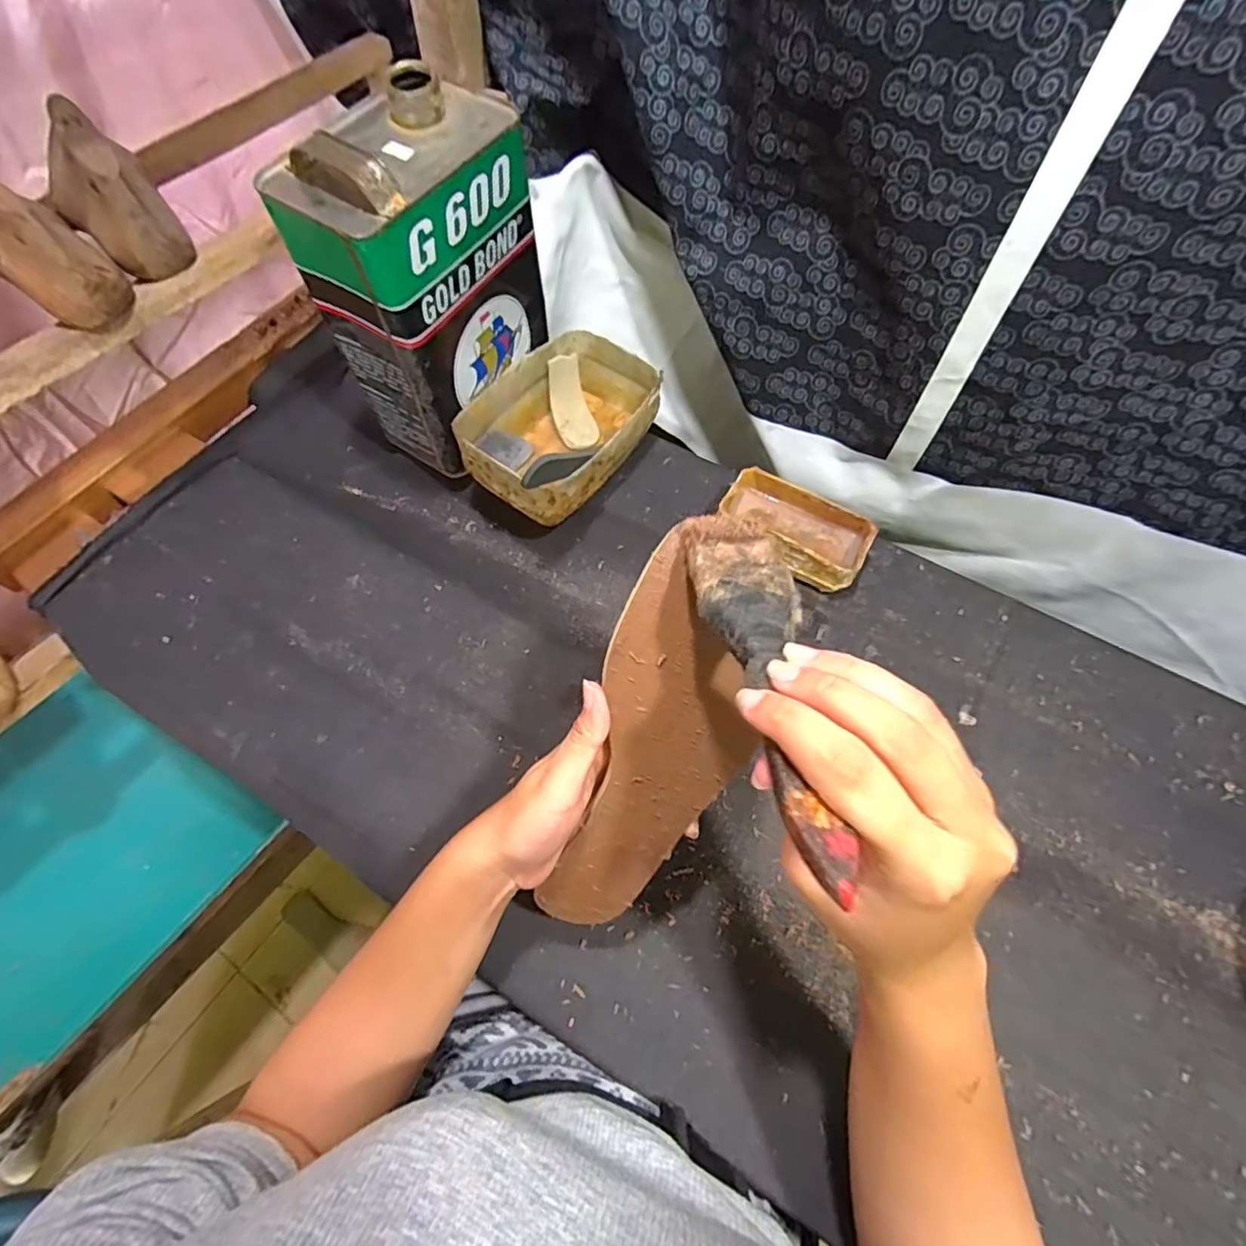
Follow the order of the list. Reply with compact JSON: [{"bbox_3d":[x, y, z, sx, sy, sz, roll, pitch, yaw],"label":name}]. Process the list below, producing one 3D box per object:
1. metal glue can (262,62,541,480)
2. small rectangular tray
[{"bbox_3d":[-0.154,-0.273,0.497,0.107,0.229,0.160,26,64,13],"label":"metal glue can"},{"bbox_3d":[0.156,-0.082,0.532,0.135,0.044,0.076,35,67,16],"label":"small rectangular tray"}]

